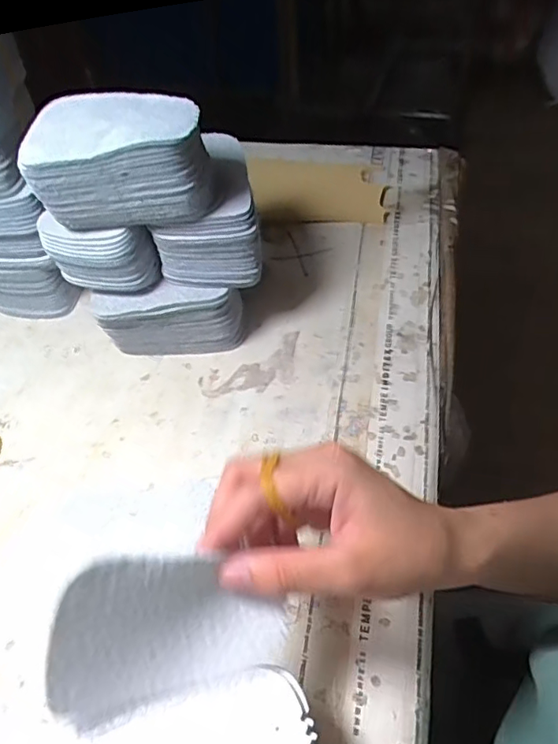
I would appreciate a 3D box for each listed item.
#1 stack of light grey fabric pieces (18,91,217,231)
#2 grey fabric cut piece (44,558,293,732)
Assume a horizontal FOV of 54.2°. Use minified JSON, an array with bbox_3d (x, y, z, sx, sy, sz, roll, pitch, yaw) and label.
[{"bbox_3d":[-0.095,-0.130,0.337,0.101,0.057,0.066,-3,50,2],"label":"stack of light grey fabric pieces"},{"bbox_3d":[-0.044,0.103,0.224,0.094,0.068,0.011,-11,18,-25],"label":"grey fabric cut piece"}]

